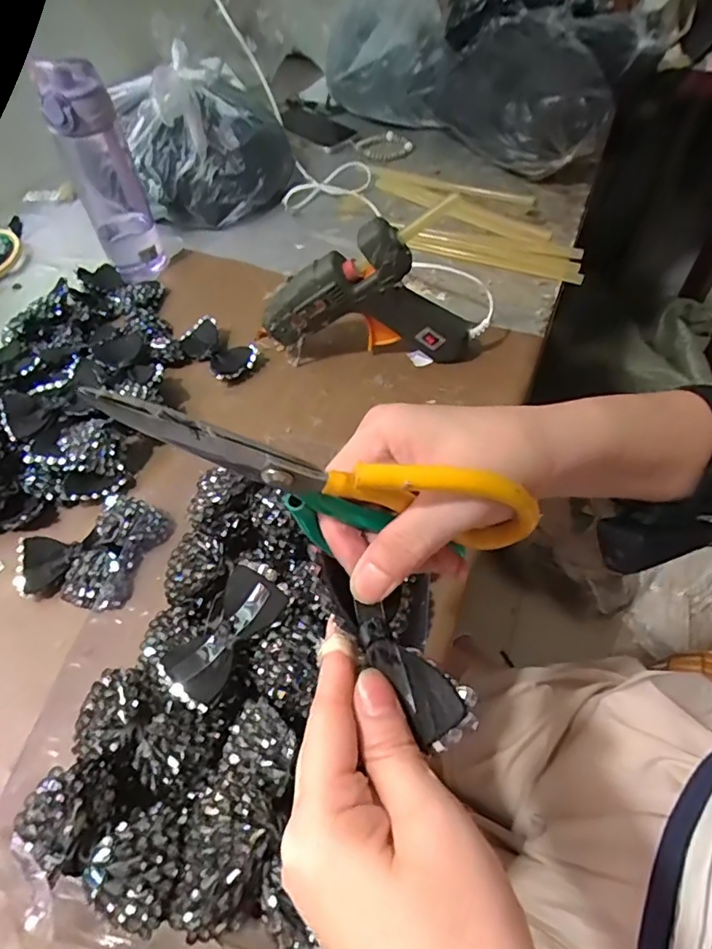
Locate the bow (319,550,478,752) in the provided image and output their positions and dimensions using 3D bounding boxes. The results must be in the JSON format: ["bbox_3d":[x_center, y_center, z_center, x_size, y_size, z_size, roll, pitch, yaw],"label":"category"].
[{"bbox_3d":[0.012,0.071,0.220,0.022,0.021,0.085,-37,69,-22],"label":"bow"}]

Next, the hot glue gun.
[{"bbox_3d":[0.011,-0.165,0.515,0.208,0.141,0.035,4,54,6],"label":"hot glue gun"}]

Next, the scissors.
[{"bbox_3d":[-0.009,0.007,0.207,0.169,0.057,0.010,15,52,-18],"label":"scissors"}]

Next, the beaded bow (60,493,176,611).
[{"bbox_3d":[-0.189,0.062,0.427,0.054,0.029,0.089,20,57,17],"label":"beaded bow"}]

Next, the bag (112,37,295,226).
[{"bbox_3d":[-0.200,-0.457,0.741,0.215,0.147,0.182,-21,55,-12],"label":"bag"}]

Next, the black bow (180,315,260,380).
[{"bbox_3d":[-0.147,-0.135,0.575,0.051,0.022,0.093,-35,60,-21],"label":"black bow"}]

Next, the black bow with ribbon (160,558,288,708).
[{"bbox_3d":[-0.085,0.101,0.354,0.048,0.014,0.093,26,59,20],"label":"black bow with ribbon"}]

